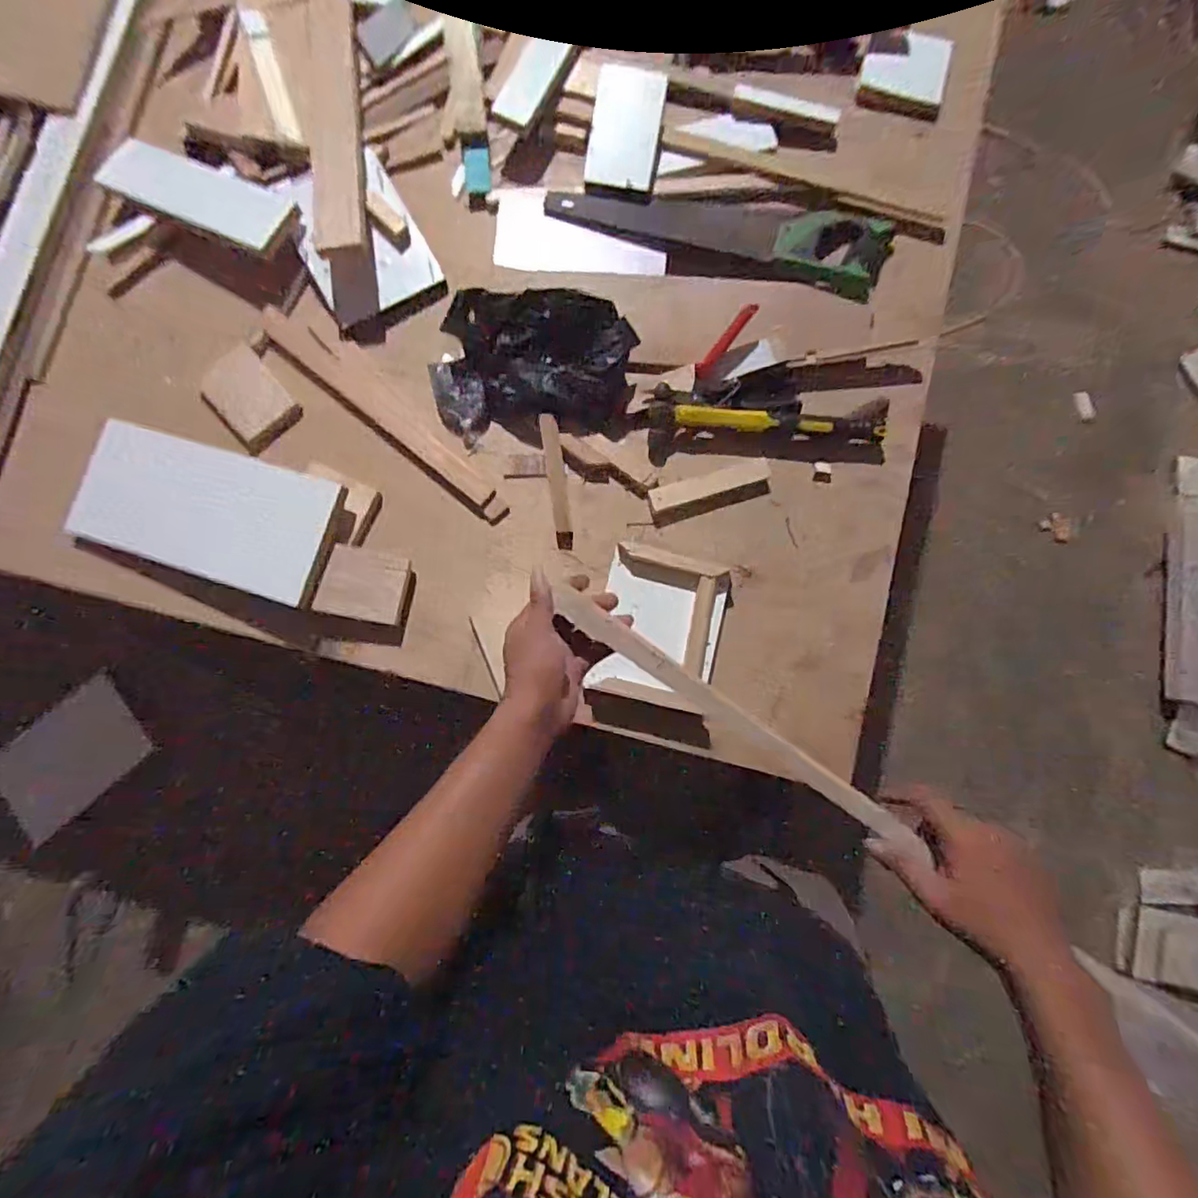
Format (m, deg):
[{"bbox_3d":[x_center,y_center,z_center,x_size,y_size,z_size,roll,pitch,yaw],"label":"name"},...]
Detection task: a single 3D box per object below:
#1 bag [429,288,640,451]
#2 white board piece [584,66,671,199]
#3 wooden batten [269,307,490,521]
[{"bbox_3d":[-0.084,-0.285,0.724,0.247,0.049,0.169,3,83,1],"label":"bag"},{"bbox_3d":[0.036,-0.600,0.762,0.090,0.015,0.154,7,94,-3],"label":"white board piece"},{"bbox_3d":[-0.279,-0.236,0.744,0.372,0.016,0.041,40,85,5],"label":"wooden batten"}]

